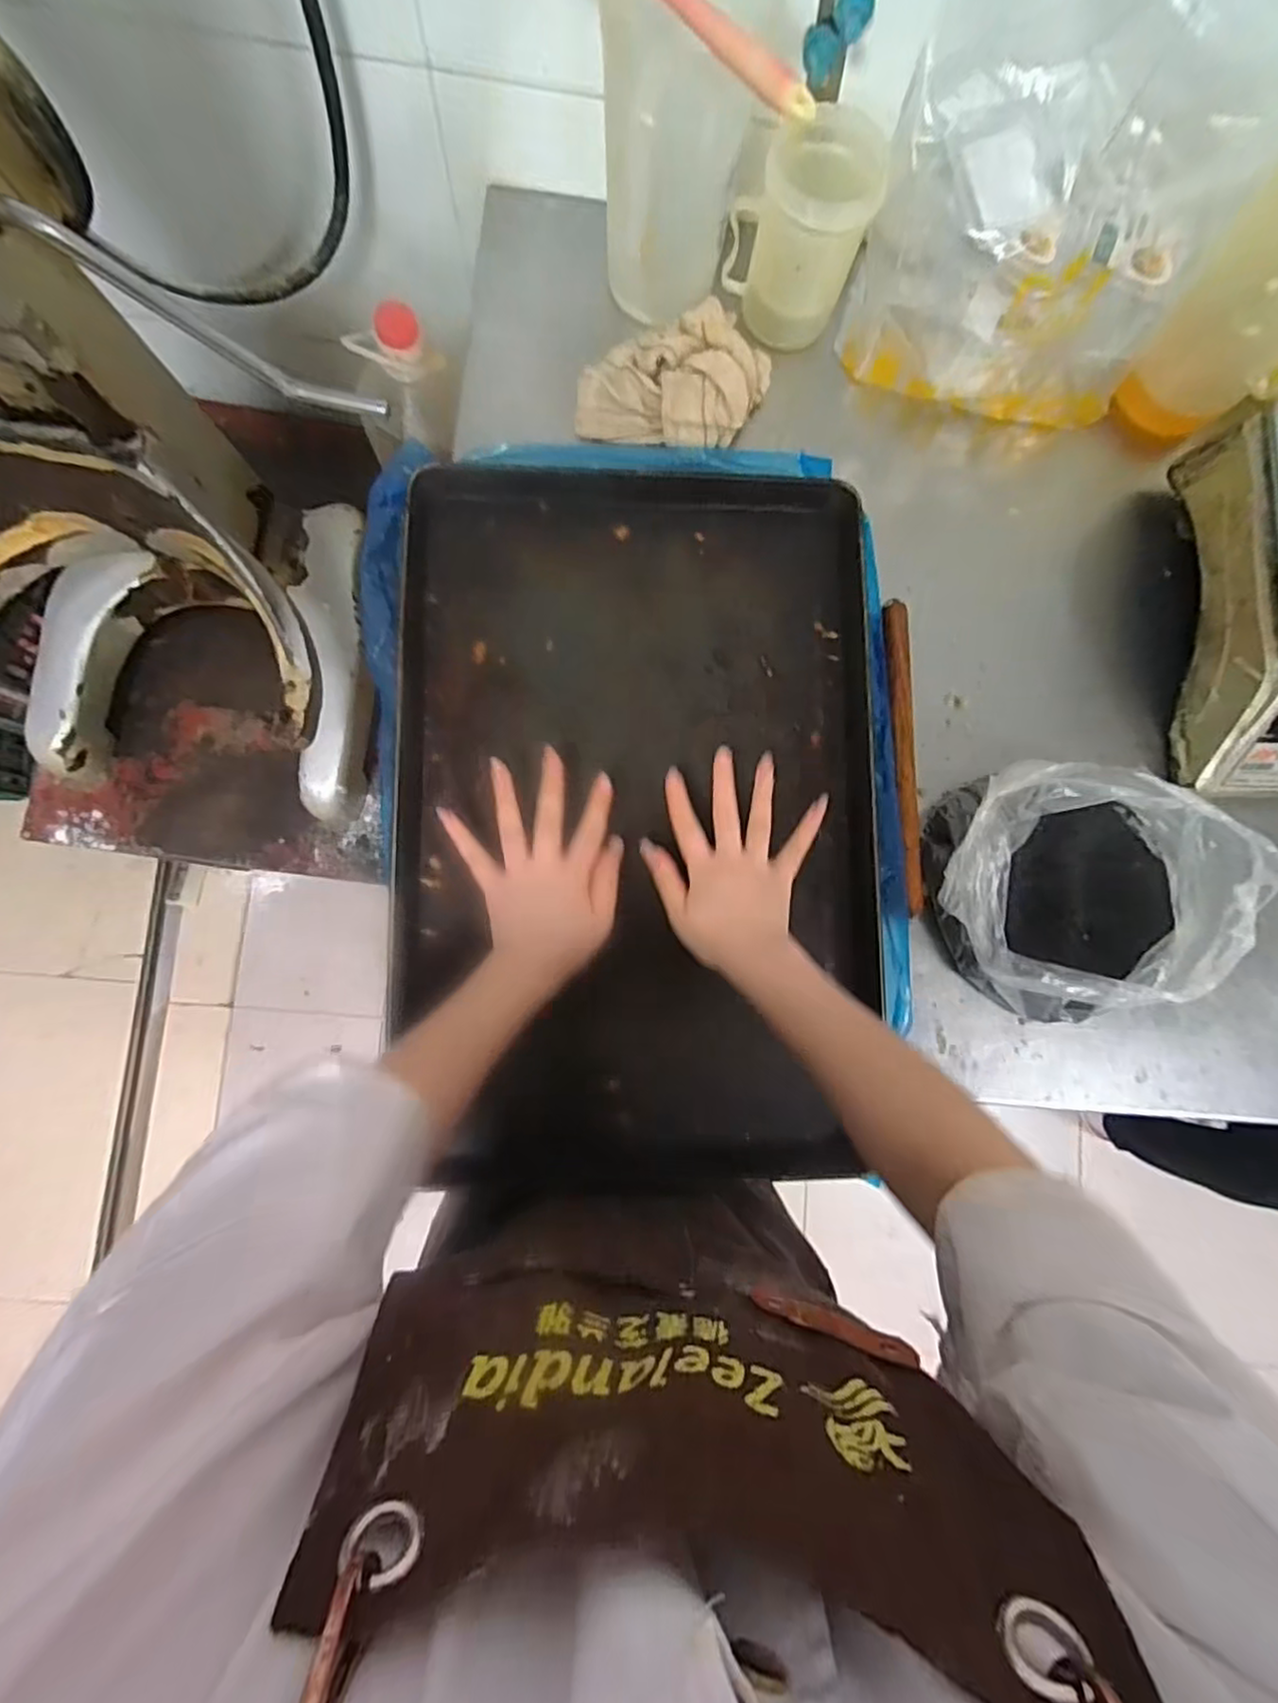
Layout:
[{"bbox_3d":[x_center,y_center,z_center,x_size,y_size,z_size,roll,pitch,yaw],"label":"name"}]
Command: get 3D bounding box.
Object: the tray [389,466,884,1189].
[{"bbox_3d":[-0.001,-0.035,0.563,0.397,0.050,0.599,0,84,-5],"label":"tray"}]

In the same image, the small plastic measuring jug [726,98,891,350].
[{"bbox_3d":[0.147,-0.561,0.584,0.115,0.131,0.113,21,82,-2],"label":"small plastic measuring jug"}]

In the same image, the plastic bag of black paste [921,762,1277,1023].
[{"bbox_3d":[0.382,0.043,0.563,0.264,0.099,0.209,17,83,-3],"label":"plastic bag of black paste"}]

